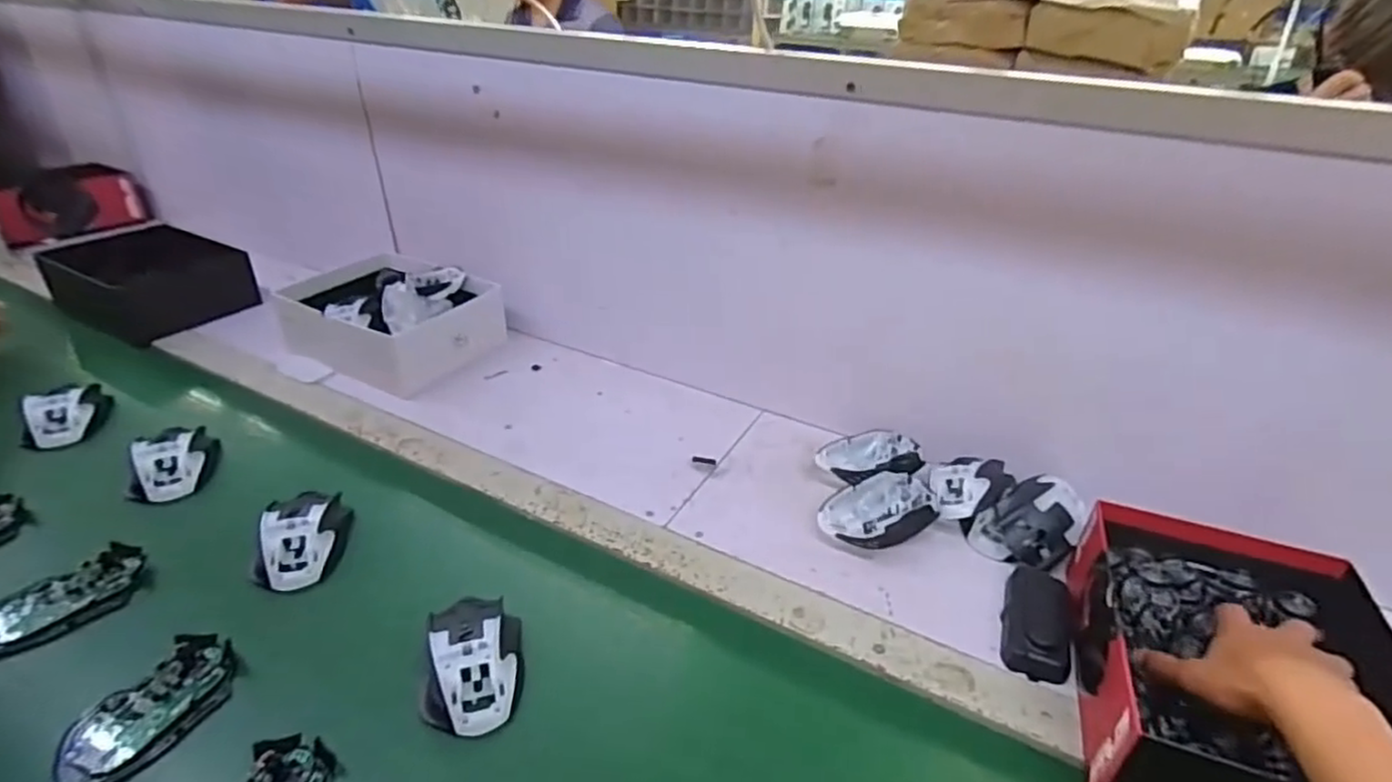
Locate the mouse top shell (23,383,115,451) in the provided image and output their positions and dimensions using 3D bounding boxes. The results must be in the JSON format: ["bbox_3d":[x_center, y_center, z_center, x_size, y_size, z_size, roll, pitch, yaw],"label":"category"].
[{"bbox_3d":[-0.731,0.017,0.792,0.064,0.034,0.118,-16,36,-23],"label":"mouse top shell"}]

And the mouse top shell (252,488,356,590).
[{"bbox_3d":[-0.362,0.131,0.629,0.070,0.037,0.109,-6,33,-14],"label":"mouse top shell"}]

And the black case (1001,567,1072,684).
[{"bbox_3d":[0.294,0.196,0.587,0.050,0.021,0.116,14,32,18],"label":"black case"}]

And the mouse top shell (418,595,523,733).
[{"bbox_3d":[-0.170,0.204,0.523,0.068,0.031,0.107,-6,33,-10],"label":"mouse top shell"}]

